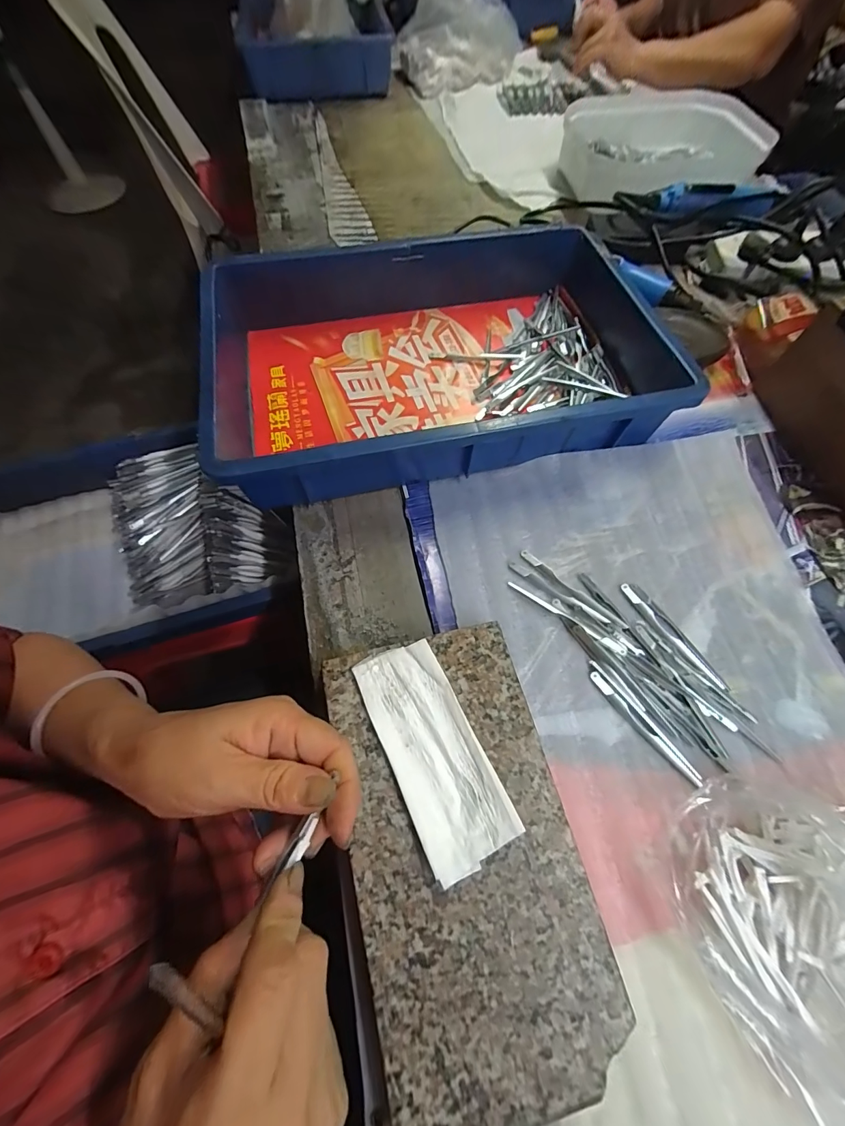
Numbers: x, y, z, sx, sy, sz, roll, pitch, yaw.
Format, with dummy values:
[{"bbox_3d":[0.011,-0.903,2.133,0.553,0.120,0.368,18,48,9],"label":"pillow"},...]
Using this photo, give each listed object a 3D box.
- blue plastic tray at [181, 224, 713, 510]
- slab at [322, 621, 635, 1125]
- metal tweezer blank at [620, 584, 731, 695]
[{"bbox_3d":[0.016,-0.212,0.406,0.445,0.076,0.287,-11,66,-6],"label":"blue plastic tray"},{"bbox_3d":[0.022,0.169,0.253,0.130,0.033,0.238,-13,66,-7],"label":"slab"},{"bbox_3d":[0.206,0.058,0.326,0.016,0.004,0.104,-32,70,-15],"label":"metal tweezer blank"}]

